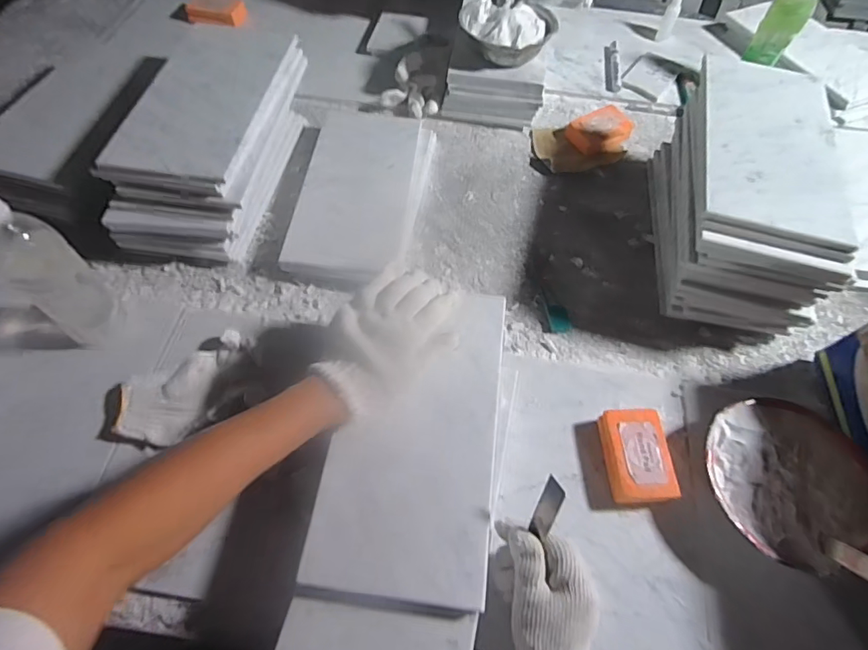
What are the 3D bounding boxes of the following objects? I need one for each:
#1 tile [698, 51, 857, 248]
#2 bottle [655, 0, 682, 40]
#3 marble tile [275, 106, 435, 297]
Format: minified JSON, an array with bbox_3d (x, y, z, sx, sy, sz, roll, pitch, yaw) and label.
[{"bbox_3d":[0.390,-0.216,0.569,0.153,0.014,0.306,17,60,9],"label":"tile"},{"bbox_3d":[0.454,-0.595,0.937,0.027,0.083,0.031,21,59,11],"label":"bottle"},{"bbox_3d":[-0.100,-0.192,0.704,0.164,0.026,0.328,9,60,-1],"label":"marble tile"}]

